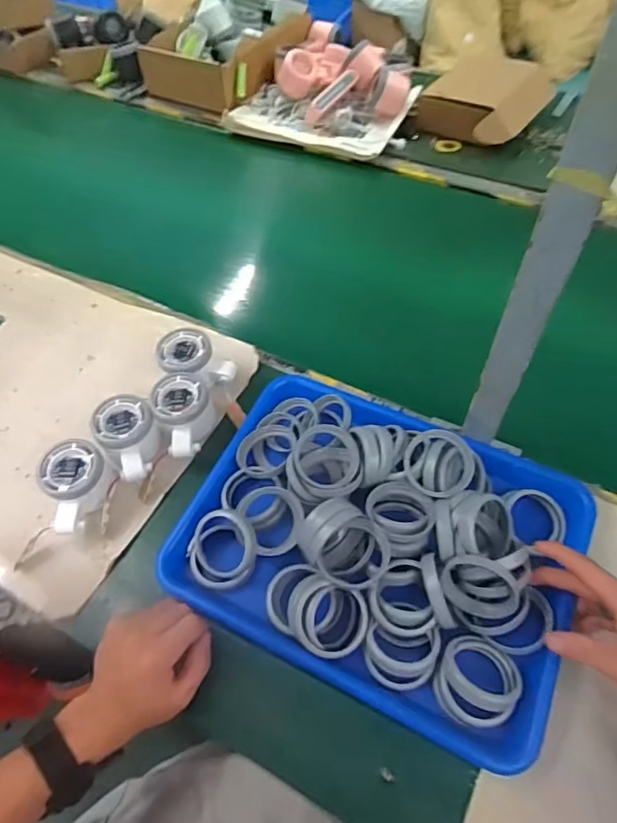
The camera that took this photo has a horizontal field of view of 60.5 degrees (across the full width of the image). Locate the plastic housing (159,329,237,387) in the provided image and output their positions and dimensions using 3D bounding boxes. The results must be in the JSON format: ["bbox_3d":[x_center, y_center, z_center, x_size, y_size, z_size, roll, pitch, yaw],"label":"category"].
[{"bbox_3d":[-0.122,-0.048,0.568,0.081,0.045,0.060,34,64,24],"label":"plastic housing"}]

